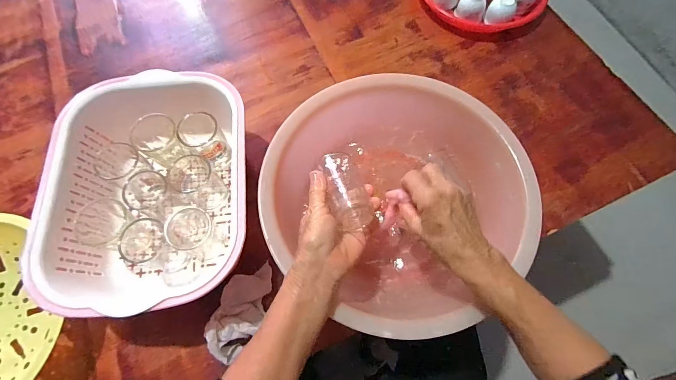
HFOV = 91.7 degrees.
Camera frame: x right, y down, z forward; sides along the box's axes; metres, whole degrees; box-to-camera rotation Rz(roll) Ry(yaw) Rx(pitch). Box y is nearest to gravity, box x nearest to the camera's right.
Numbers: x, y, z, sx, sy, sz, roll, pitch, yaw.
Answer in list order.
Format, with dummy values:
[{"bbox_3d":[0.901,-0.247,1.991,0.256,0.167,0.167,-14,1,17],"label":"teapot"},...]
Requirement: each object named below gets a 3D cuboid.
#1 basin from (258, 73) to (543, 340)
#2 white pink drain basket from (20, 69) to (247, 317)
[{"bbox_3d":[0.076,0.008,0.443,0.306,0.111,0.310,0,68,0],"label":"basin"},{"bbox_3d":[-0.230,0.003,0.439,0.234,0.126,0.300,-5,68,-2],"label":"white pink drain basket"}]

